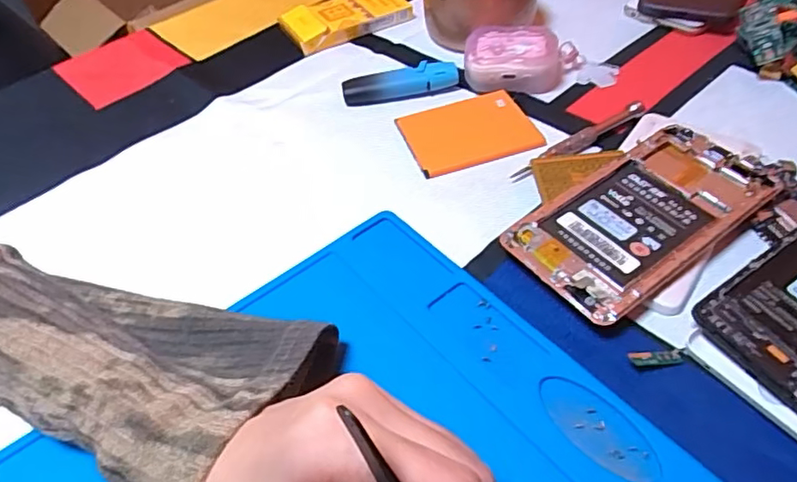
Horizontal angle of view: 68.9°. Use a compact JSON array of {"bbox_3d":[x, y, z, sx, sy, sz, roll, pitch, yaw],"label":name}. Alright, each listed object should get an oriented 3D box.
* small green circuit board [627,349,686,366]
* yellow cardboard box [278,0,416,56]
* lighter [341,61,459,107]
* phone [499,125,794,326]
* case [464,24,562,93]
[{"bbox_3d":[0.115,0.051,0.258,0.026,0.004,0.007,-7,46,-1],"label":"small green circuit board"},{"bbox_3d":[-0.045,-0.192,0.496,0.103,0.017,0.059,-21,48,-14],"label":"yellow cardboard box"},{"bbox_3d":[0.002,-0.114,0.419,0.083,0.016,0.018,-9,46,-2],"label":"lighter"},{"bbox_3d":[0.130,-0.016,0.305,0.143,0.007,0.070,-31,54,-20],"label":"phone"},{"bbox_3d":[0.082,-0.130,0.416,0.065,0.029,0.047,6,47,12],"label":"case"}]

